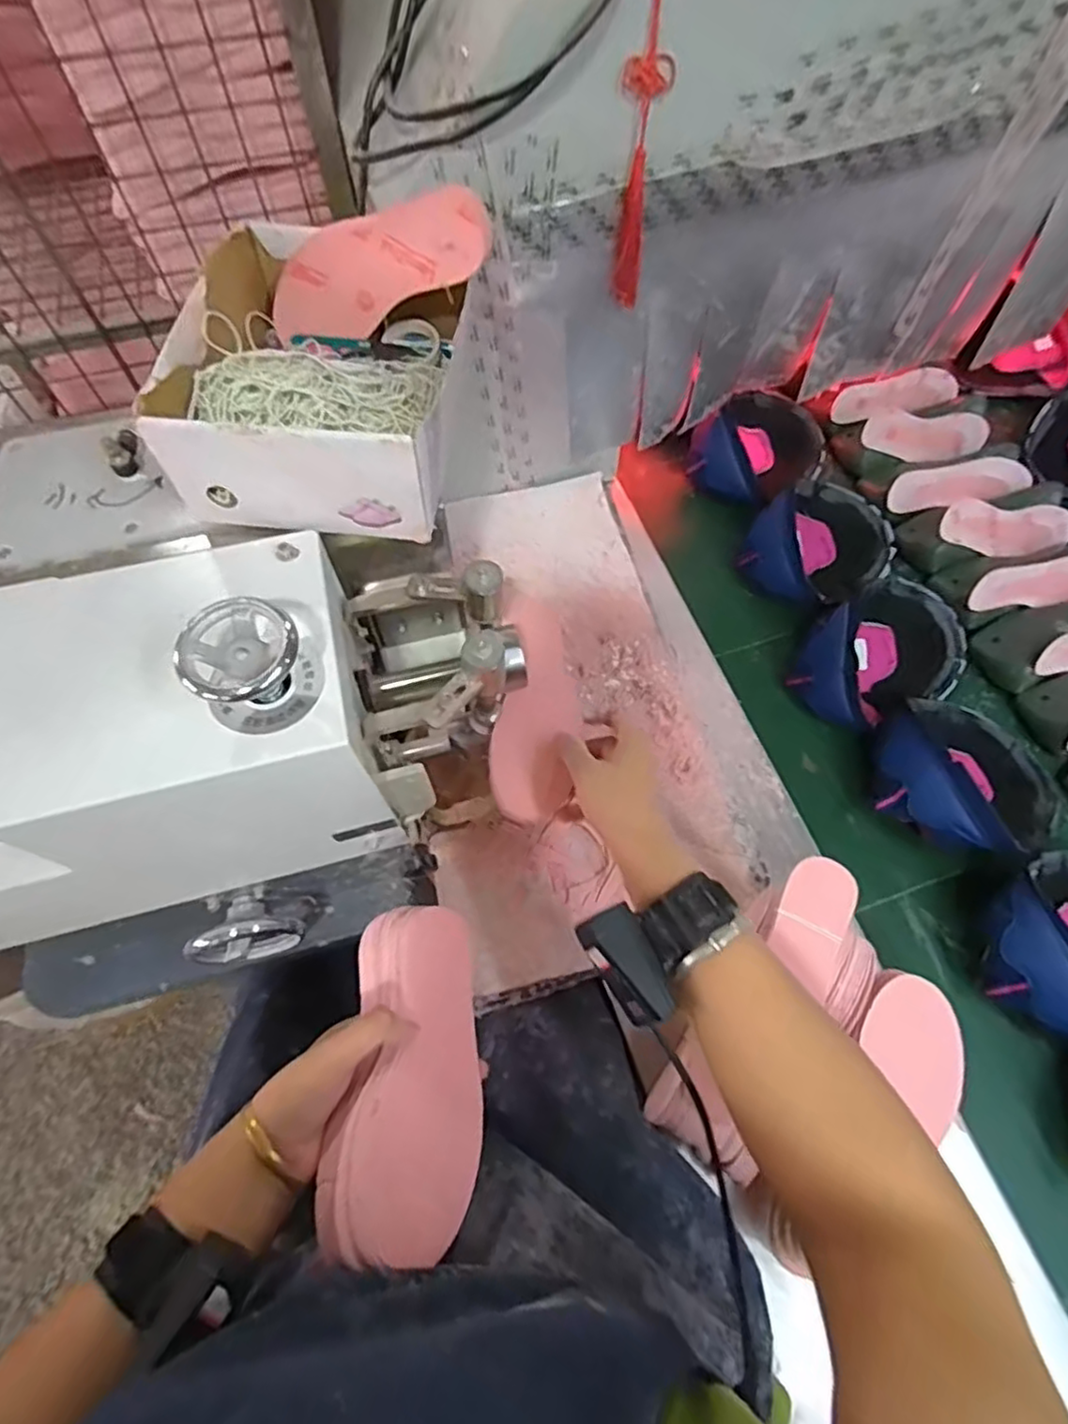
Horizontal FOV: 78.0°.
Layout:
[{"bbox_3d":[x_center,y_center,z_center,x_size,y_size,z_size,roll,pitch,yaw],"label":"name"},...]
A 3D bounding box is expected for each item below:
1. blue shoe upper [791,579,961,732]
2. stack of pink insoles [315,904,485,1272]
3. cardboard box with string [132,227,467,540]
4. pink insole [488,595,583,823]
[{"bbox_3d":[0.391,-0.069,0.724,0.213,0.075,0.128,-22,68,-11],"label":"blue shoe upper"},{"bbox_3d":[-0.080,0.228,0.430,0.088,0.039,0.206,0,49,-2],"label":"stack of pink insoles"},{"bbox_3d":[-0.154,-0.255,0.485,0.178,0.086,0.239,3,65,0],"label":"cardboard box with string"},{"bbox_3d":[0.003,-0.011,0.561,0.068,0.020,0.211,4,57,0],"label":"pink insole"}]

